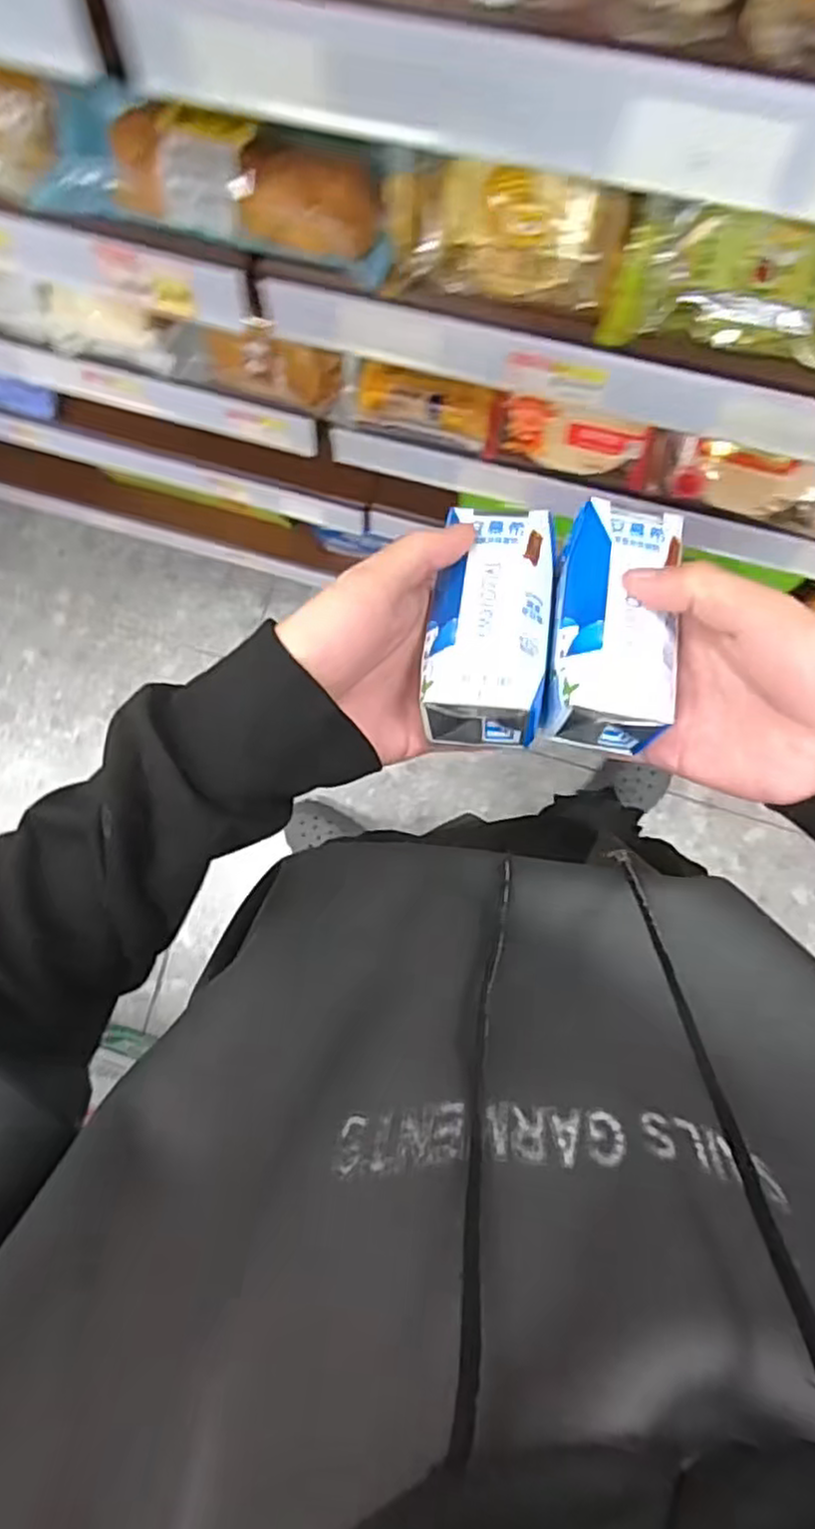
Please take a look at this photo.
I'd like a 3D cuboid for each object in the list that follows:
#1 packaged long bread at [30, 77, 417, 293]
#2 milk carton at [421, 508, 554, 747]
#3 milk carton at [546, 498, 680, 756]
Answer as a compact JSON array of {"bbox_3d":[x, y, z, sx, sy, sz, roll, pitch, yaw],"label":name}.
[{"bbox_3d":[-0.121,-0.368,0.457,0.243,0.051,0.062,18,93,6],"label":"packaged long bread"},{"bbox_3d":[0.036,-0.060,0.319,0.049,0.032,0.106,9,76,7],"label":"milk carton"},{"bbox_3d":[0.087,-0.057,0.317,0.049,0.038,0.105,6,76,7],"label":"milk carton"}]

